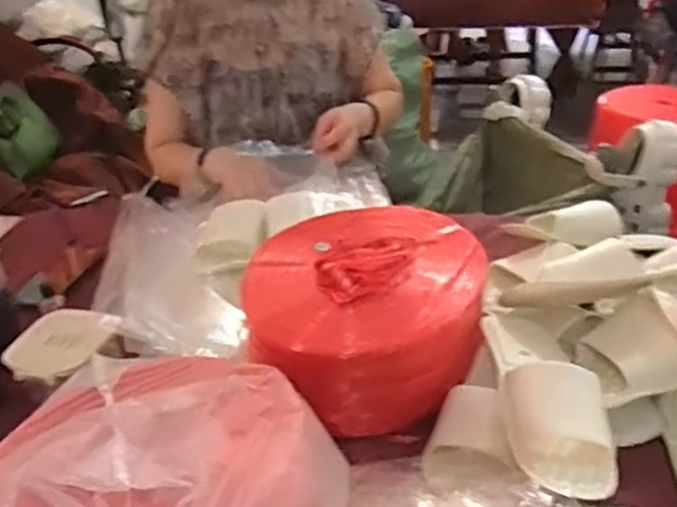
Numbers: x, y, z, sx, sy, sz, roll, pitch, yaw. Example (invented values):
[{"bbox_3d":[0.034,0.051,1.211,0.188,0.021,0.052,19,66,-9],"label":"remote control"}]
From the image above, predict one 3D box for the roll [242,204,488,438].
[{"bbox_3d":[0.042,0.065,0.827,0.243,0.151,0.256,-5,30,3],"label":"roll"}]

